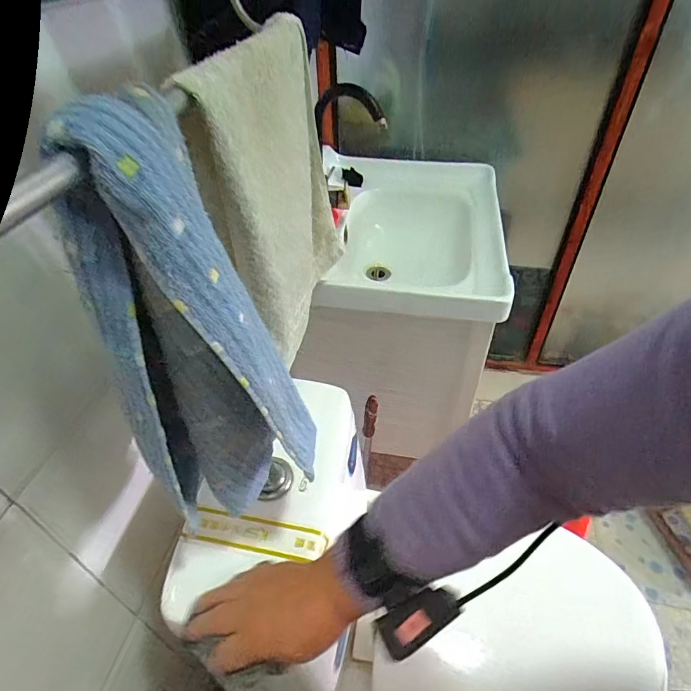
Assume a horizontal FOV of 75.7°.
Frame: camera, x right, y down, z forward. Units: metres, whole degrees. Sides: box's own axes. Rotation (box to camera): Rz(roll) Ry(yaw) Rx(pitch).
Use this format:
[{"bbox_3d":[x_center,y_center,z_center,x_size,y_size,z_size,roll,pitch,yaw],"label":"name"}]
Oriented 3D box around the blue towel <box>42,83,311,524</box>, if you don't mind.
[{"bbox_3d":[-0.104,0.005,0.332,0.138,0.324,0.085,-8,43,-7],"label":"blue towel"}]

